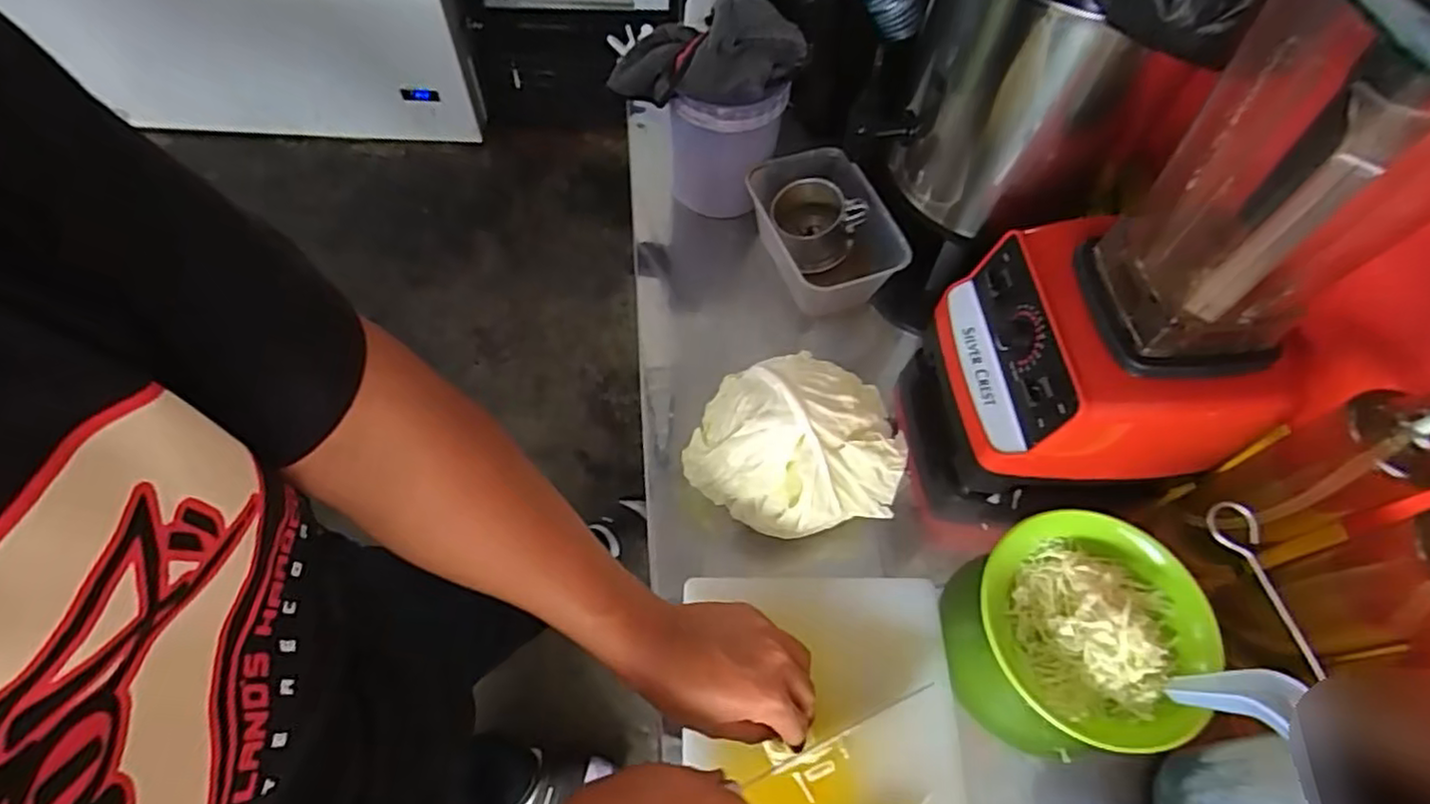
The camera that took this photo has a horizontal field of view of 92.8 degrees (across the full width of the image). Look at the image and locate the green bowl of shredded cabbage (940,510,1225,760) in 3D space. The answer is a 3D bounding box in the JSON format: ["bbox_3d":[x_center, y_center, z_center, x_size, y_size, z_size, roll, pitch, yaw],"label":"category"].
[{"bbox_3d":[0.275,0.172,0.518,0.197,0.067,0.165,-2,61,-4],"label":"green bowl of shredded cabbage"}]

